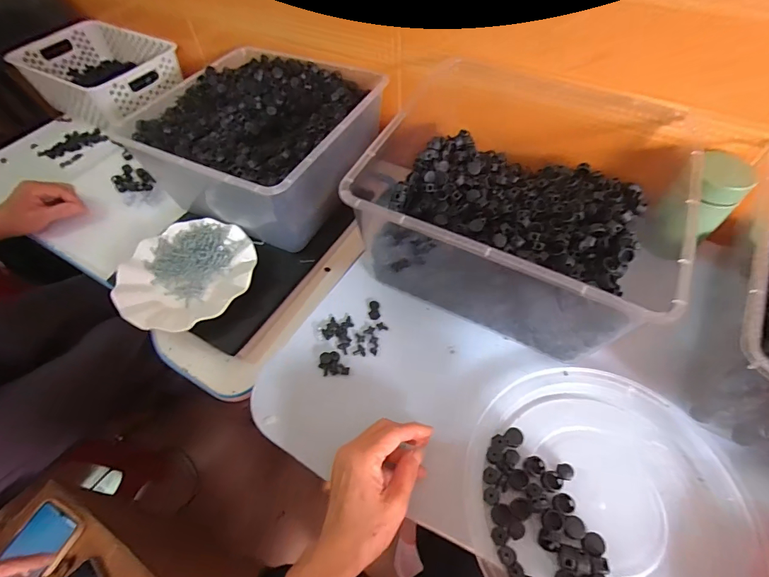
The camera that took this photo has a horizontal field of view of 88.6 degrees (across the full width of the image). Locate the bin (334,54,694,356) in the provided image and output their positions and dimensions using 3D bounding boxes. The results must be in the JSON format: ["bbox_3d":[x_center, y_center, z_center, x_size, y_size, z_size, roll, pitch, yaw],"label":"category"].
[{"bbox_3d":[0.158,-0.100,0.453,0.302,0.139,0.311,20,59,16],"label":"bin"}]

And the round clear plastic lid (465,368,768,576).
[{"bbox_3d":[0.188,0.186,0.339,0.225,0.021,0.230,-1,55,2],"label":"round clear plastic lid"}]

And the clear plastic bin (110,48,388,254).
[{"bbox_3d":[-0.187,-0.229,0.612,0.302,0.127,0.299,22,59,17],"label":"clear plastic bin"}]

